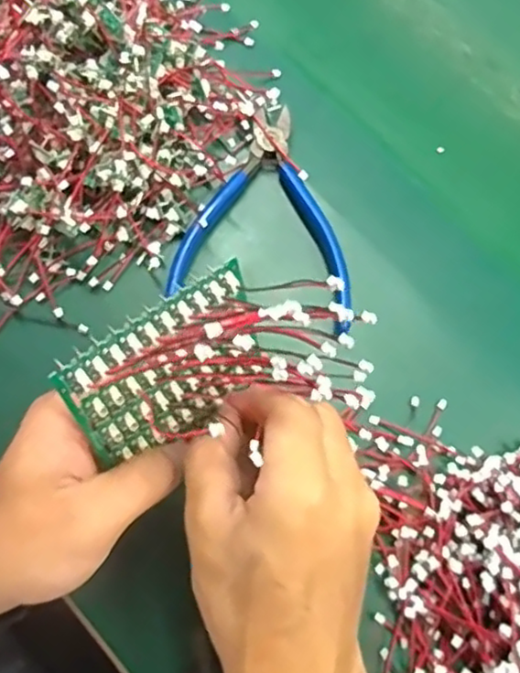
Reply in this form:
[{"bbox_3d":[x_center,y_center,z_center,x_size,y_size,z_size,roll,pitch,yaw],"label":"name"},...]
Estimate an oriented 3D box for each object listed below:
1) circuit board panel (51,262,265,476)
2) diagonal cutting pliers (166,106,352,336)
[{"bbox_3d":[-0.034,0.017,0.261,0.079,0.065,0.015,-29,45,-14],"label":"circuit board panel"},{"bbox_3d":[0.009,-0.070,0.385,0.102,0.022,0.121,11,72,1],"label":"diagonal cutting pliers"}]

